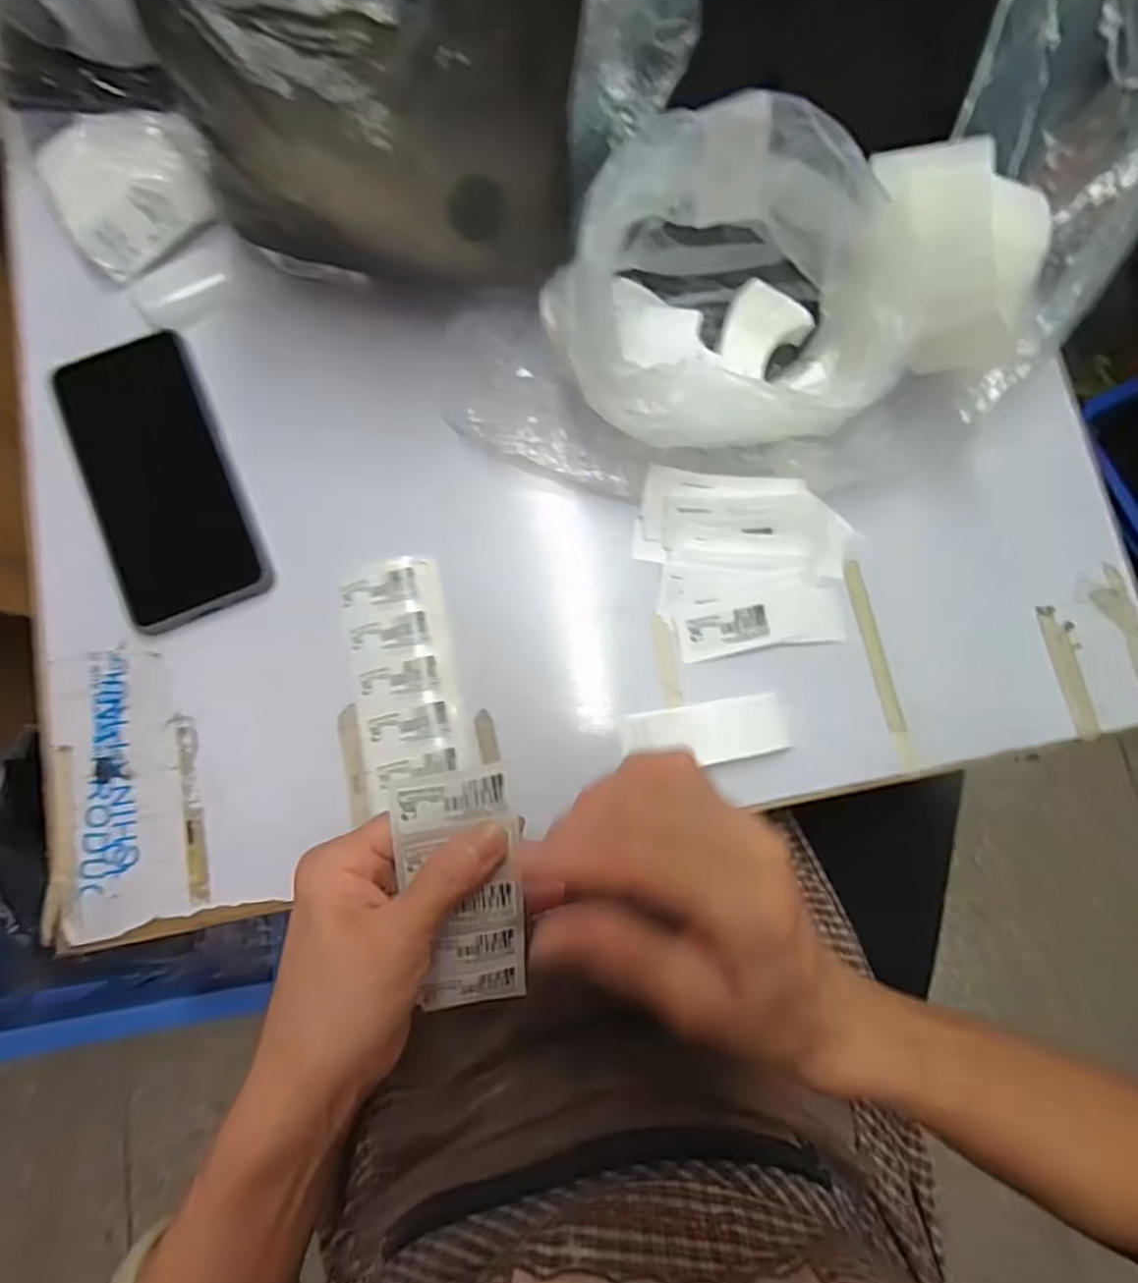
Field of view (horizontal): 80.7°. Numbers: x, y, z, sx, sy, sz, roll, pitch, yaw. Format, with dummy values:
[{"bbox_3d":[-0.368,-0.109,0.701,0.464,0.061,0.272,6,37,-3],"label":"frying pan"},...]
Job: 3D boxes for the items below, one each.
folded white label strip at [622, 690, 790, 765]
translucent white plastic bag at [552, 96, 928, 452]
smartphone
[{"bbox_3d":[0.074,0.051,0.364,0.088,0.006,0.035,-9,99,-3],"label":"folded white label strip"},{"bbox_3d":[0.080,-0.160,0.323,0.159,0.103,0.109,-3,80,-2],"label":"translucent white plastic bag"},{"bbox_3d":[-0.228,-0.092,0.375,0.078,0.010,0.166,-22,82,-5],"label":"smartphone"}]

